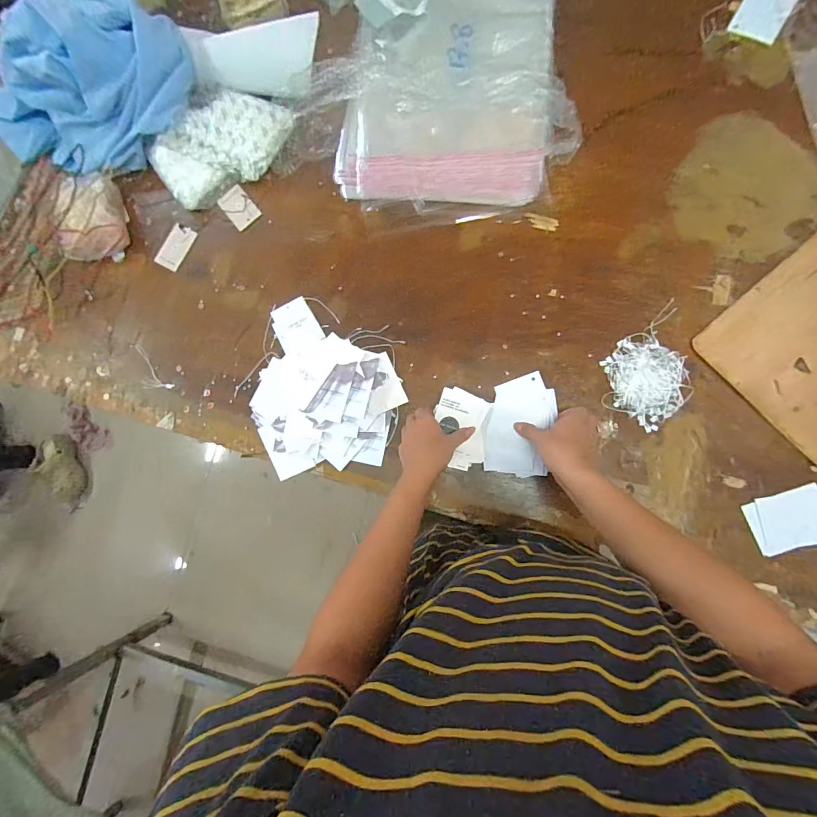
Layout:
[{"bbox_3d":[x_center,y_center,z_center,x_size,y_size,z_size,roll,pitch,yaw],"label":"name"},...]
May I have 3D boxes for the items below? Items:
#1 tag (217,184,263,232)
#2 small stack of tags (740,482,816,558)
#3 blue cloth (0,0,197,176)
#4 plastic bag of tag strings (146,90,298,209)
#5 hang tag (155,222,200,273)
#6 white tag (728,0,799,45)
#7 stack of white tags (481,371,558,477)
[{"bbox_3d":[-0.301,-0.358,0.700,0.050,0.004,0.075,-39,85,3],"label":"tag"},{"bbox_3d":[0.526,0.151,0.535,0.110,0.007,0.074,-18,82,6],"label":"small stack of tags"},{"bbox_3d":[-0.564,-0.559,0.663,0.311,0.148,0.322,36,91,10],"label":"blue cloth"},{"bbox_3d":[-0.324,-0.460,0.691,0.262,0.050,0.147,-21,82,6],"label":"plastic bag of tag strings"},{"bbox_3d":[-0.420,-0.291,0.709,0.049,0.004,0.081,26,86,6],"label":"hang tag"},{"bbox_3d":[0.554,-0.618,0.610,0.072,0.006,0.104,30,90,10],"label":"white tag"},{"bbox_3d":[0.164,0.022,0.584,0.095,0.016,0.150,13,87,9],"label":"stack of white tags"}]

